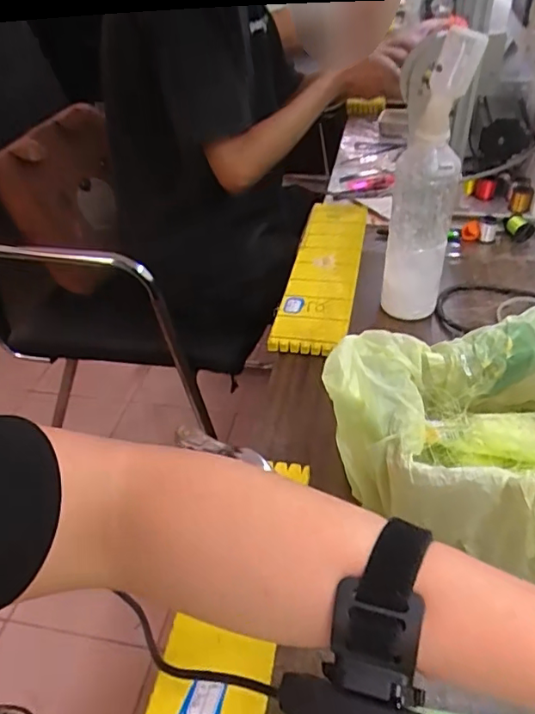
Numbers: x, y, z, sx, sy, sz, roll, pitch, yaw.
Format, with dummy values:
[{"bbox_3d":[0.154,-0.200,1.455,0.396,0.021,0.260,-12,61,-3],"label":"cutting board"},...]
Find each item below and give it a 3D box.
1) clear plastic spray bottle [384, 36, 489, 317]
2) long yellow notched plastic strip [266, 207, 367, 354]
[{"bbox_3d":[0.160,-0.165,0.564,0.061,0.279,0.050,14,41,21],"label":"clear plastic spray bottle"},{"bbox_3d":[0.078,-0.122,0.722,0.081,0.022,0.371,6,39,11],"label":"long yellow notched plastic strip"}]

